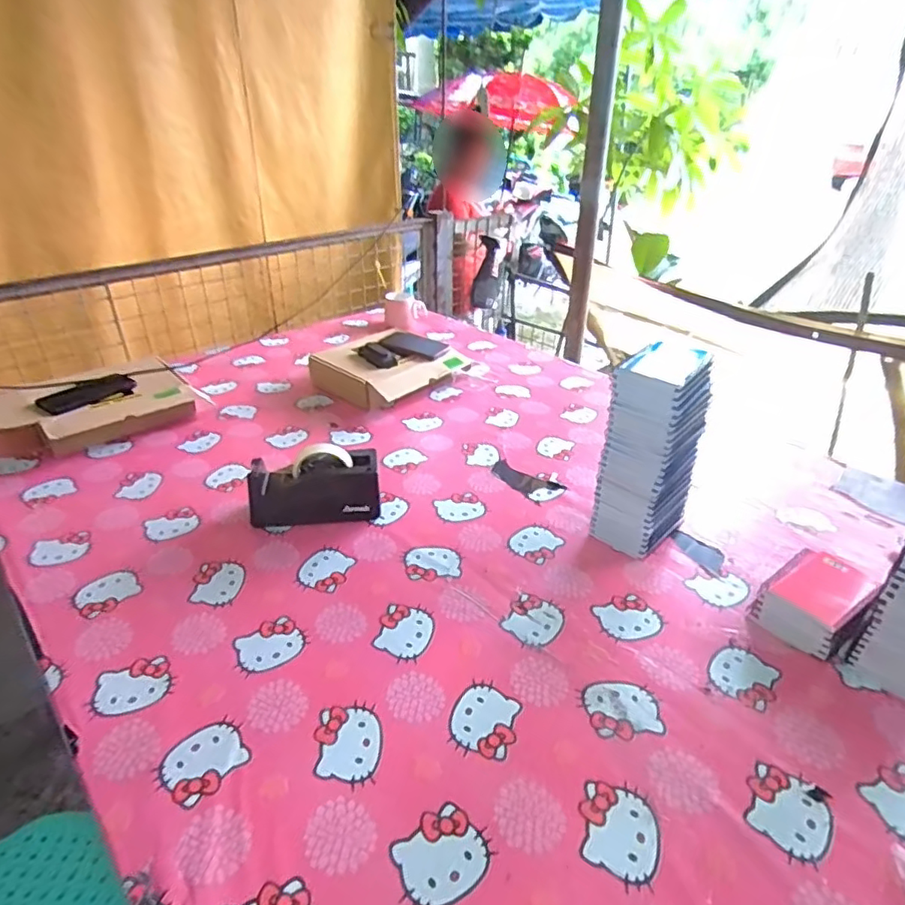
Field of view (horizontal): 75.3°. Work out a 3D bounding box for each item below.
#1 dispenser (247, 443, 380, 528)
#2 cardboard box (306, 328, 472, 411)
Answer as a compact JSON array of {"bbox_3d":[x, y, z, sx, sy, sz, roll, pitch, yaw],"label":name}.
[{"bbox_3d":[-0.216,0.054,0.921,0.200,0.111,0.075,-6,33,-9],"label":"dispenser"},{"bbox_3d":[-0.153,-0.197,1.344,0.274,0.089,0.282,26,40,35],"label":"cardboard box"}]

